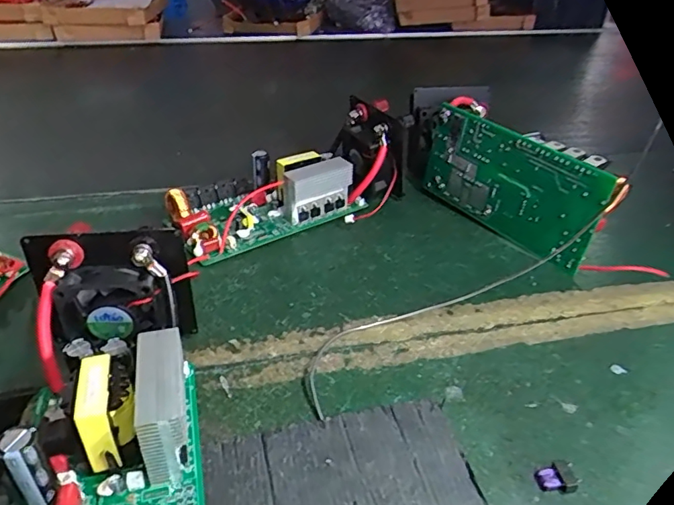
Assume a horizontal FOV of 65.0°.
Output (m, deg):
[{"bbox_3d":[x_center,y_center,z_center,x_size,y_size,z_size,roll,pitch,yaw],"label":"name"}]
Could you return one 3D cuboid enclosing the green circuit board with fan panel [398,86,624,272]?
[{"bbox_3d":[0.159,-0.084,0.526,0.082,0.099,0.251,-15,37,-22],"label":"green circuit board with fan panel"}]

